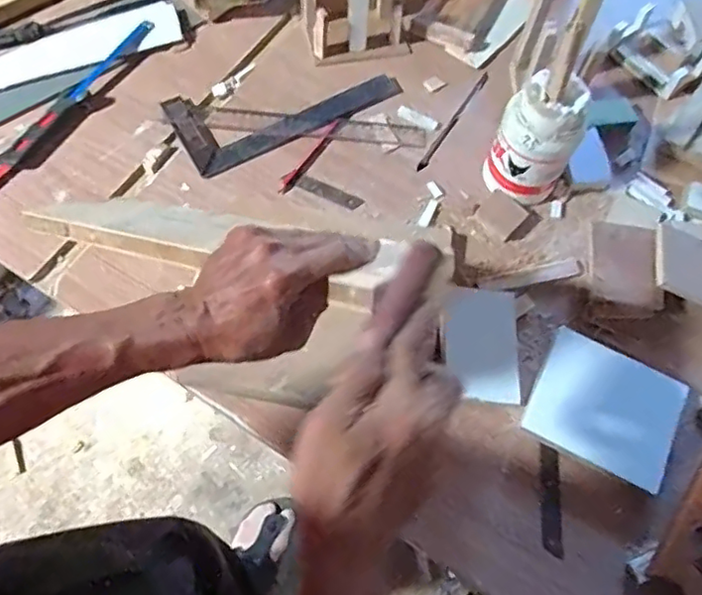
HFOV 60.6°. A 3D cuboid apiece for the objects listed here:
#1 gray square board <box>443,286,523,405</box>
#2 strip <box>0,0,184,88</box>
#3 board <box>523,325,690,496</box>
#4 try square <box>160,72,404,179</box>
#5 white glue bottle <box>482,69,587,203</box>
[{"bbox_3d":[0.124,0.044,0.570,0.072,0.007,0.106,4,73,-10],"label":"gray square board"},{"bbox_3d":[-0.354,-0.289,0.711,0.304,0.010,0.063,-20,70,-9],"label":"strip"},{"bbox_3d":[0.237,0.103,0.563,0.126,0.015,0.111,28,70,10],"label":"board"},{"bbox_3d":[-0.077,-0.227,0.699,0.255,0.008,0.109,-26,71,-11],"label":"try square"},{"bbox_3d":[0.185,-0.157,0.606,0.079,0.127,0.066,26,70,9],"label":"white glue bottle"}]

